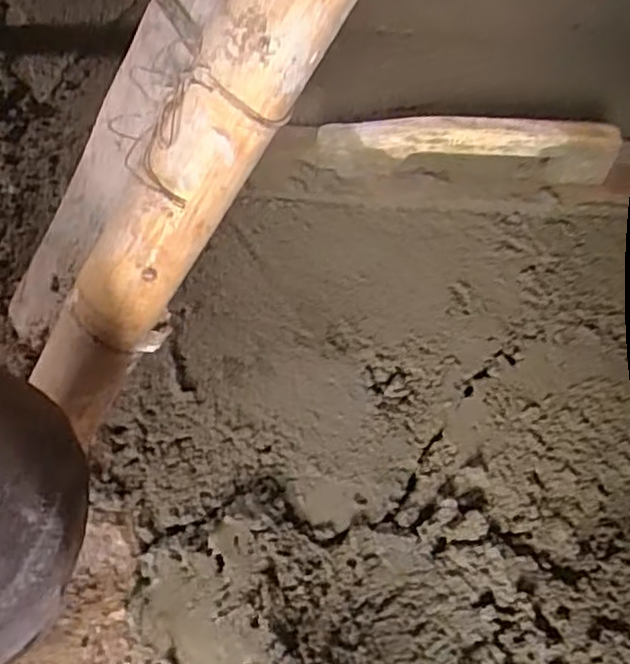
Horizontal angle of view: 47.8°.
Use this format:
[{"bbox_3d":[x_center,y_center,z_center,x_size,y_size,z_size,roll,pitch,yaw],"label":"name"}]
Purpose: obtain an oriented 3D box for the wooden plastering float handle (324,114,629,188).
[{"bbox_3d":[0.147,-0.179,0.704,0.284,0.077,0.026,5,57,2],"label":"wooden plastering float handle"}]

